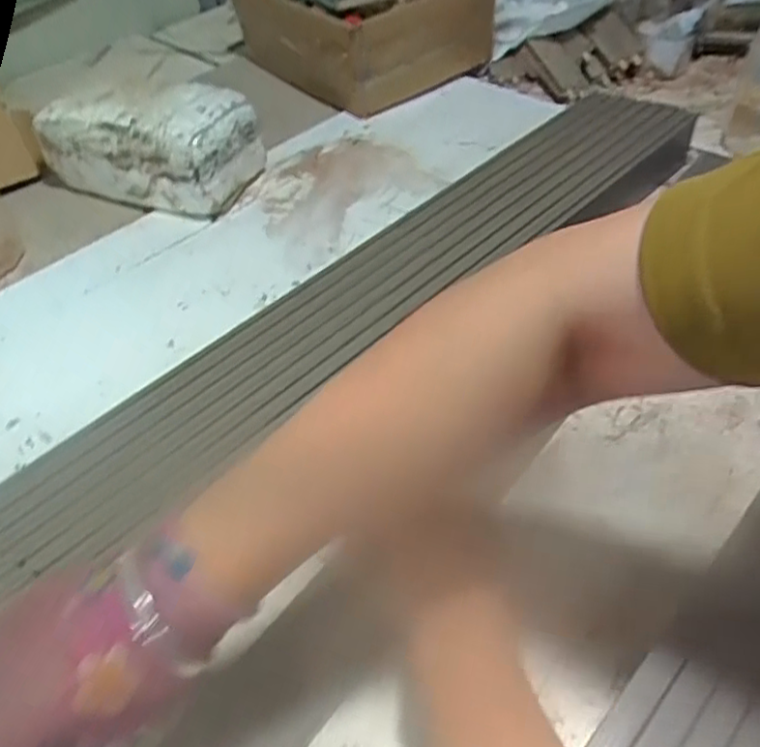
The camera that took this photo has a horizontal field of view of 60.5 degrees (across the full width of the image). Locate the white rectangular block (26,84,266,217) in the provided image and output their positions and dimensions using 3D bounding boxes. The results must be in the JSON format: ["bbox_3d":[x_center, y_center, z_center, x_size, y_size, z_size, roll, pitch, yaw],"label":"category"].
[{"bbox_3d":[-0.261,-0.274,0.775,0.226,0.112,0.129,17,50,21],"label":"white rectangular block"}]

